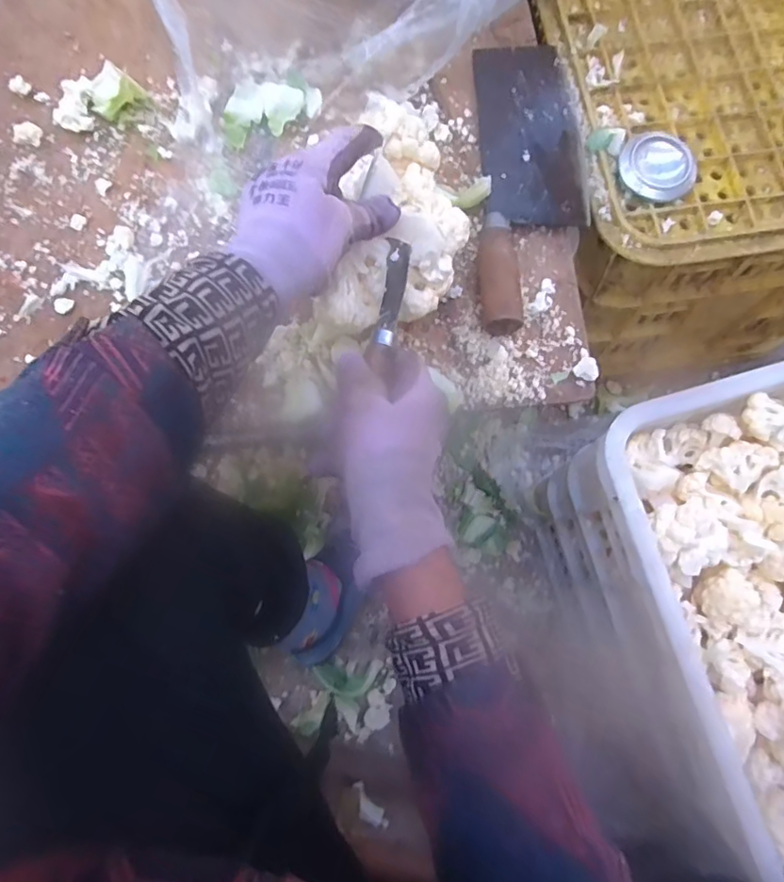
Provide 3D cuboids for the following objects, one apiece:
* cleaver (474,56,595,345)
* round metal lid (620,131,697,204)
[{"bbox_3d":[0.117,-0.219,0.445,0.090,0.034,0.278,1,77,0],"label":"cleaver"},{"bbox_3d":[0.223,-0.231,0.457,0.061,0.019,0.057,0,77,0],"label":"round metal lid"}]

